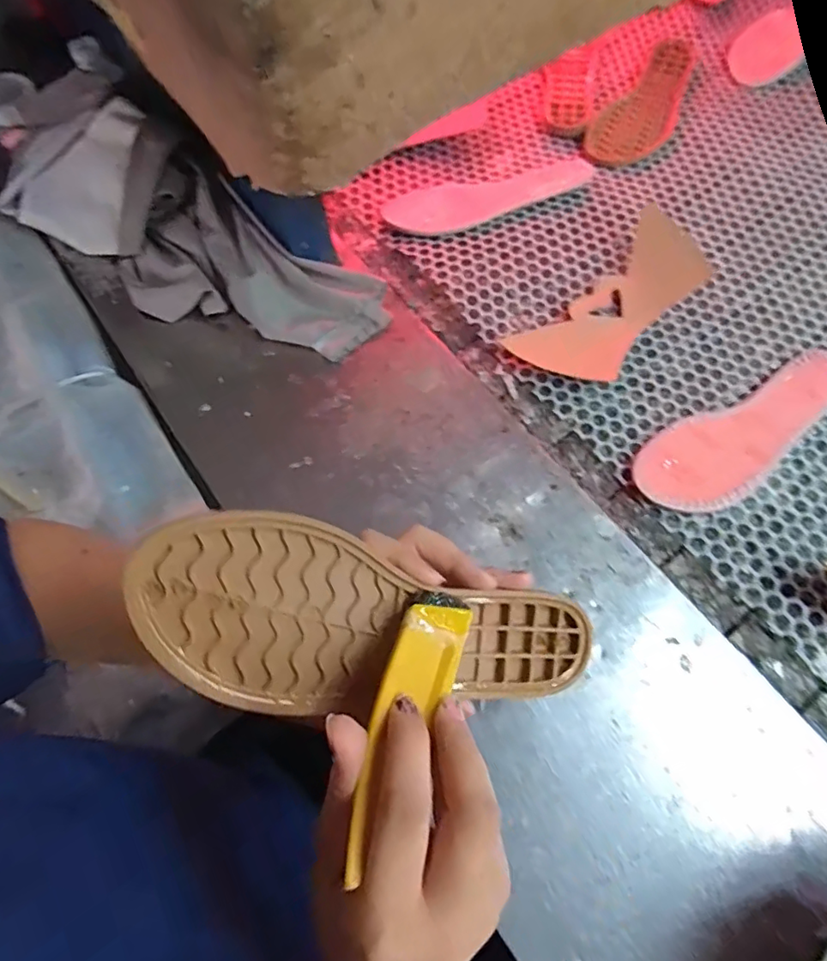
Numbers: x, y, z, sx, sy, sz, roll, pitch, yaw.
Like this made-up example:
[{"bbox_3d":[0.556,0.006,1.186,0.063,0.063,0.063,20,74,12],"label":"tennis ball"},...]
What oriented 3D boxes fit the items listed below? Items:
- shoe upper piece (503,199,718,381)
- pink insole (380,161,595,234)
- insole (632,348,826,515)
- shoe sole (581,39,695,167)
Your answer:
[{"bbox_3d":[0.207,-0.185,0.520,0.242,0.028,0.094,-42,72,-17],"label":"shoe upper piece"},{"bbox_3d":[0.086,-0.311,0.590,0.233,0.004,0.091,-12,56,-1],"label":"pink insole"},{"bbox_3d":[0.297,-0.042,0.465,0.233,0.010,0.077,-27,66,-10],"label":"insole"},{"bbox_3d":[0.286,-0.453,0.640,0.079,0.011,0.240,35,71,15],"label":"shoe sole"}]

